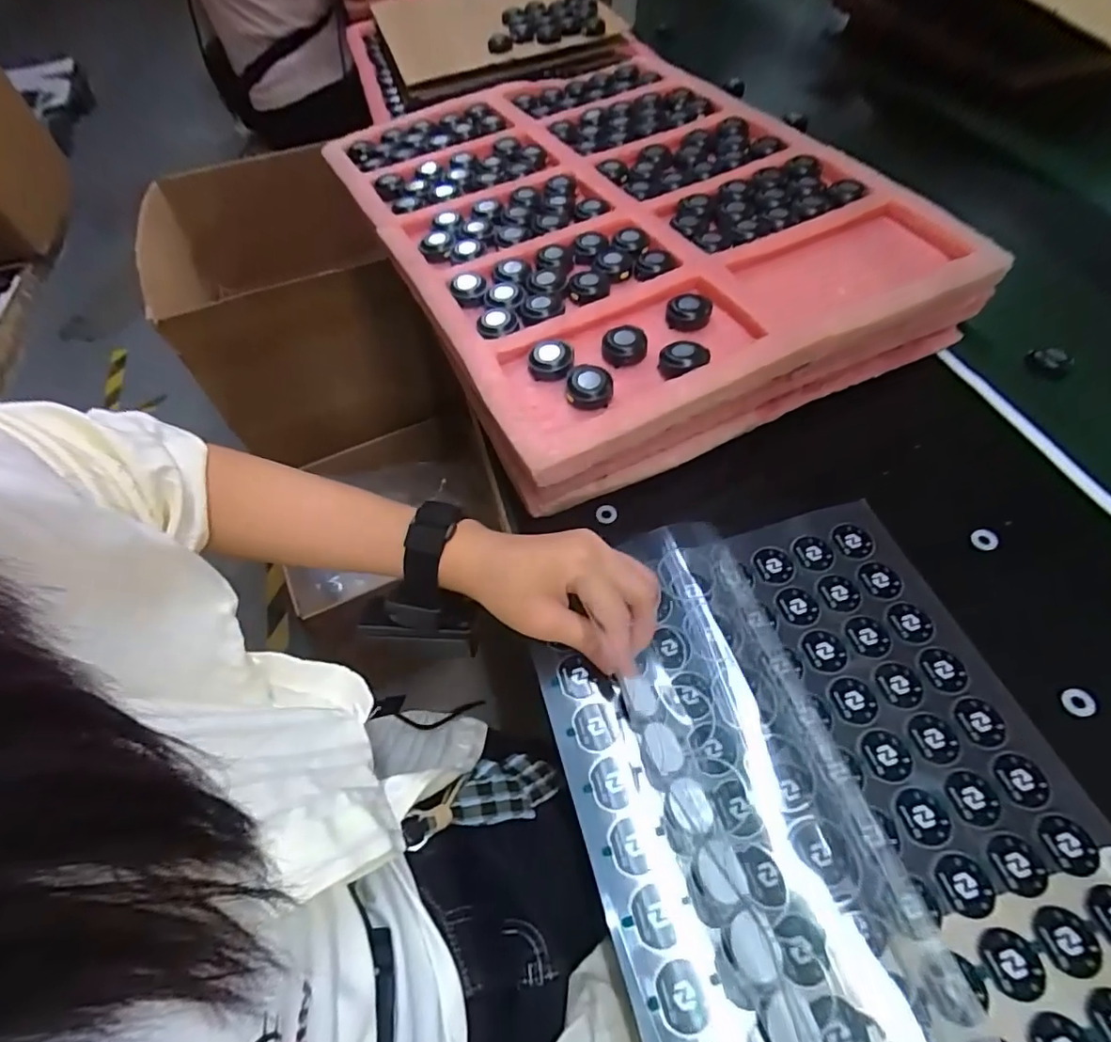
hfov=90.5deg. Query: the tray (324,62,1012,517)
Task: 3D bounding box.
[{"bbox_3d":[0.038,-0.262,0.489,0.364,0.079,0.500,-25,60,-11],"label":"tray"}]

